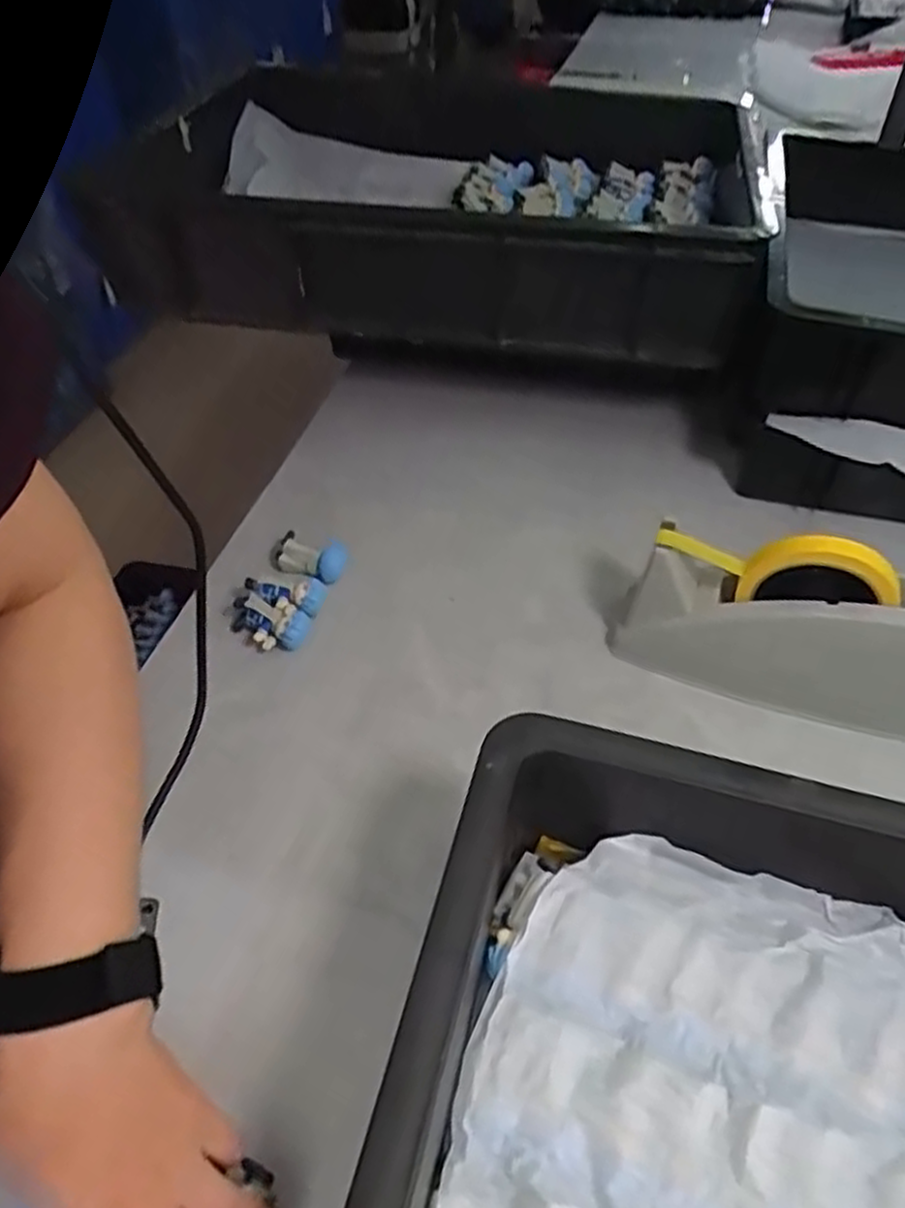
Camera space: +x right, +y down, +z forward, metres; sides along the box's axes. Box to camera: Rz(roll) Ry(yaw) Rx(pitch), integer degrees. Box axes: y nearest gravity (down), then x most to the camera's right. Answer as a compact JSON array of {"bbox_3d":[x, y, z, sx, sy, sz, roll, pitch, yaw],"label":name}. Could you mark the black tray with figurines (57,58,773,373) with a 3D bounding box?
[{"bbox_3d":[0.009,-0.443,0.829,0.586,0.113,0.456,9,47,9],"label":"black tray with figurines"}]

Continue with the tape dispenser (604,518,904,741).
[{"bbox_3d":[0.223,0.009,0.534,0.210,0.116,0.063,14,48,13],"label":"tape dispenser"}]

